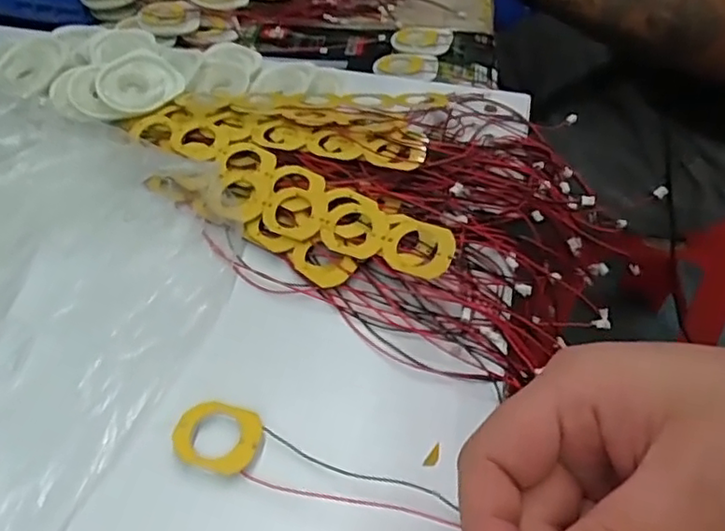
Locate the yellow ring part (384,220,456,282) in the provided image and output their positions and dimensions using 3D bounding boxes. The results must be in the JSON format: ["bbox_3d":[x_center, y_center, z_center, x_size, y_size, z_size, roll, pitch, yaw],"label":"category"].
[{"bbox_3d":[0.032,-0.009,0.346,0.039,0.004,0.032,15,66,20],"label":"yellow ring part"}]

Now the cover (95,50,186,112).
[{"bbox_3d":[-0.159,-0.133,0.447,0.057,0.016,0.052,-13,48,-12],"label":"cover"}]

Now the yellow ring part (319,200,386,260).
[{"bbox_3d":[-0.005,-0.021,0.360,0.038,0.005,0.033,12,66,15],"label":"yellow ring part"}]

